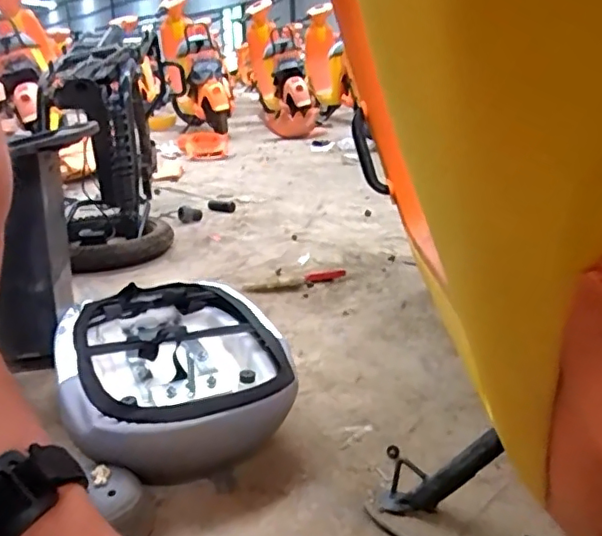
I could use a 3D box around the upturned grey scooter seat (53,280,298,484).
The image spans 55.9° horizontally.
[{"bbox_3d":[-0.163,0.134,0.740,0.260,0.126,0.321,-8,20,-16],"label":"upturned grey scooter seat"}]

